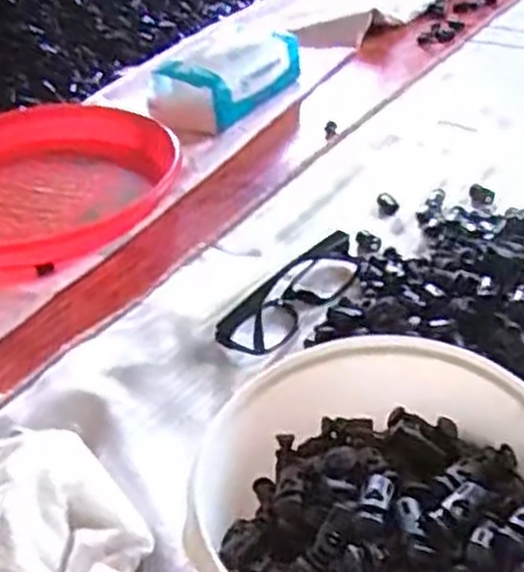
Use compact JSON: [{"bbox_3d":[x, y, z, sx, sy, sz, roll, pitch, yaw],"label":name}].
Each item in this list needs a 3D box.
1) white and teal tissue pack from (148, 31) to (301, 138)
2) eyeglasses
[{"bbox_3d":[-0.035,-0.222,0.827,0.086,0.061,0.170,23,46,33],"label":"white and teal tissue pack"},{"bbox_3d":[0.025,0.001,0.554,0.036,0.030,0.134,24,46,34],"label":"eyeglasses"}]

